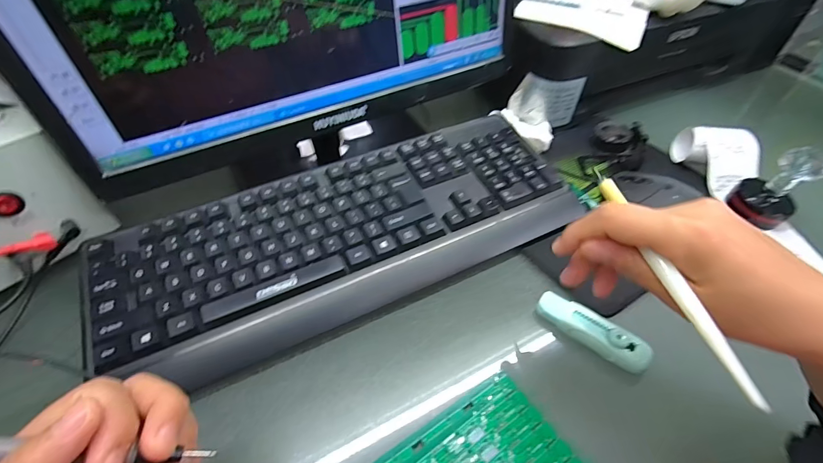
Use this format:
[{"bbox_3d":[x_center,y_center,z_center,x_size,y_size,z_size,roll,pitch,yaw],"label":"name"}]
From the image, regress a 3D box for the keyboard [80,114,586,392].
[{"bbox_3d":[-0.052,0.001,0.359,0.416,0.043,0.161,-22,53,-18],"label":"keyboard"}]

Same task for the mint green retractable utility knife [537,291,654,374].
[{"bbox_3d":[0.143,0.079,0.308,0.087,0.016,0.025,32,56,25],"label":"mint green retractable utility knife"}]

